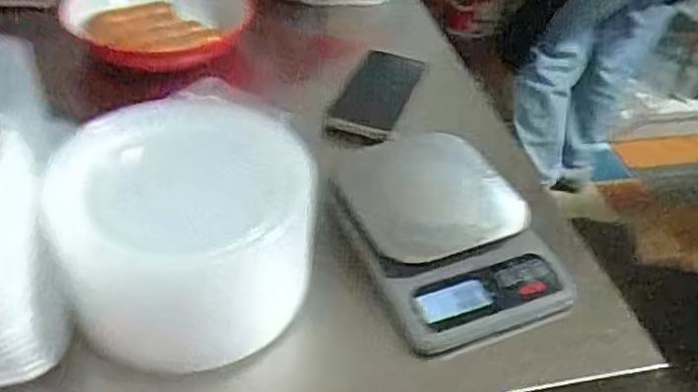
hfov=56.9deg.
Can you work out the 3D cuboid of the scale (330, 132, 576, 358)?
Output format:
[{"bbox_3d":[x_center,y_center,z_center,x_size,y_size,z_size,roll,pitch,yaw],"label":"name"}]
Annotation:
[{"bbox_3d":[0.075,0.024,0.521,0.140,0.044,0.192,-13,45,-21],"label":"scale"}]

